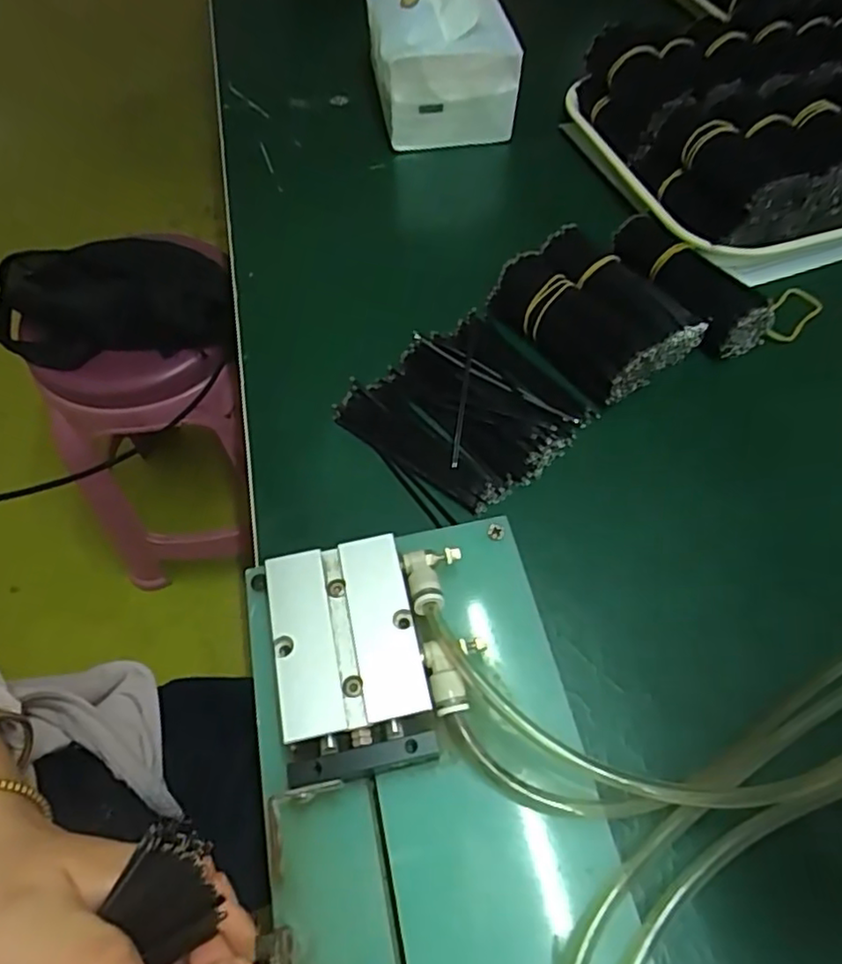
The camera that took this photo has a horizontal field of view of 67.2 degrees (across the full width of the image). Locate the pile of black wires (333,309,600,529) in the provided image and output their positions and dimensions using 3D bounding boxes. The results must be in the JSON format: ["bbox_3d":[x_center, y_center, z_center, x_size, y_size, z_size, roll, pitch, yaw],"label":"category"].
[{"bbox_3d":[0.024,-0.039,0.339,0.105,0.015,0.101,-37,64,-19],"label":"pile of black wires"}]

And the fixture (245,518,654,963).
[{"bbox_3d":[0.011,0.144,0.211,0.116,0.037,0.265,-12,58,-5],"label":"fixture"}]

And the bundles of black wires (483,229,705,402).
[{"bbox_3d":[0.100,-0.098,0.361,0.081,0.033,0.100,-29,61,-15],"label":"bundles of black wires"}]

